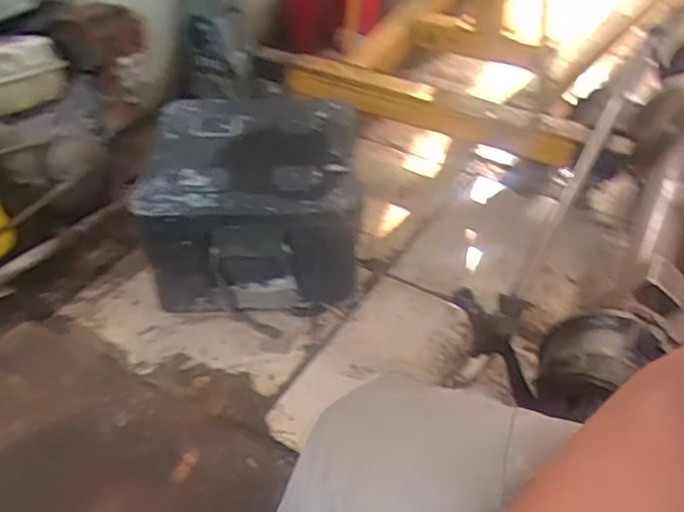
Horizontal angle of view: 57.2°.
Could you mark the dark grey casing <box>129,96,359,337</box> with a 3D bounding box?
[{"bbox_3d":[-0.154,-0.105,1.153,0.338,0.249,0.353,-2,41,-2],"label":"dark grey casing"}]

